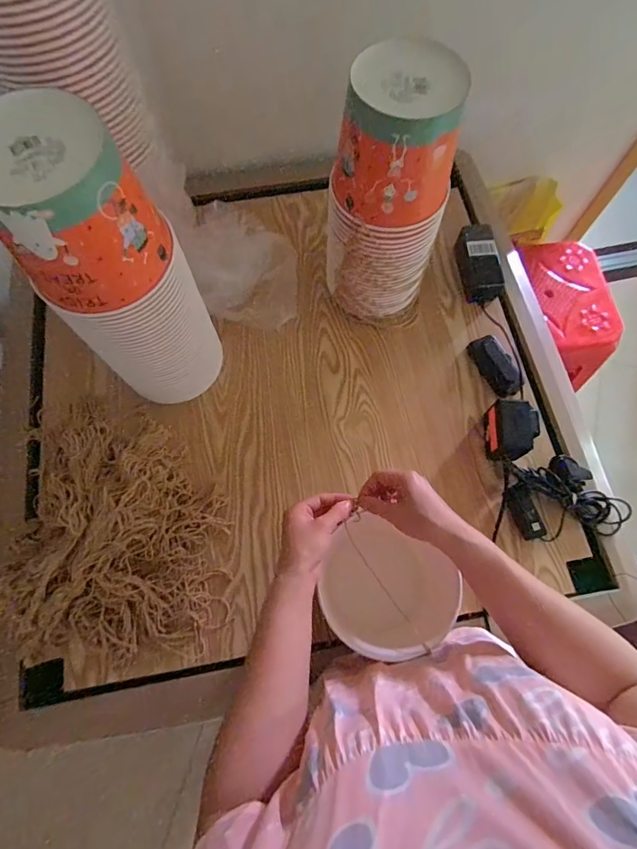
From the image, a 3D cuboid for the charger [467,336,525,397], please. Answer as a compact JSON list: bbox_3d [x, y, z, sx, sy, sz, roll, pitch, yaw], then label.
[{"bbox_3d":[0.290,-0.095,0.698,0.041,0.030,0.118,-17,59,-7],"label":"charger"}]

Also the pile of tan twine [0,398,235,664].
[{"bbox_3d":[-0.279,0.136,0.606,0.287,0.059,0.346,-2,71,-2],"label":"pile of tan twine"}]

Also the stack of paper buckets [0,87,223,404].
[{"bbox_3d":[-0.231,-0.157,0.528,0.130,0.387,0.134,8,71,1],"label":"stack of paper buckets"}]

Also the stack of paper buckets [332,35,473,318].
[{"bbox_3d":[0.095,-0.297,0.608,0.142,0.335,0.139,-21,73,-8],"label":"stack of paper buckets"}]

